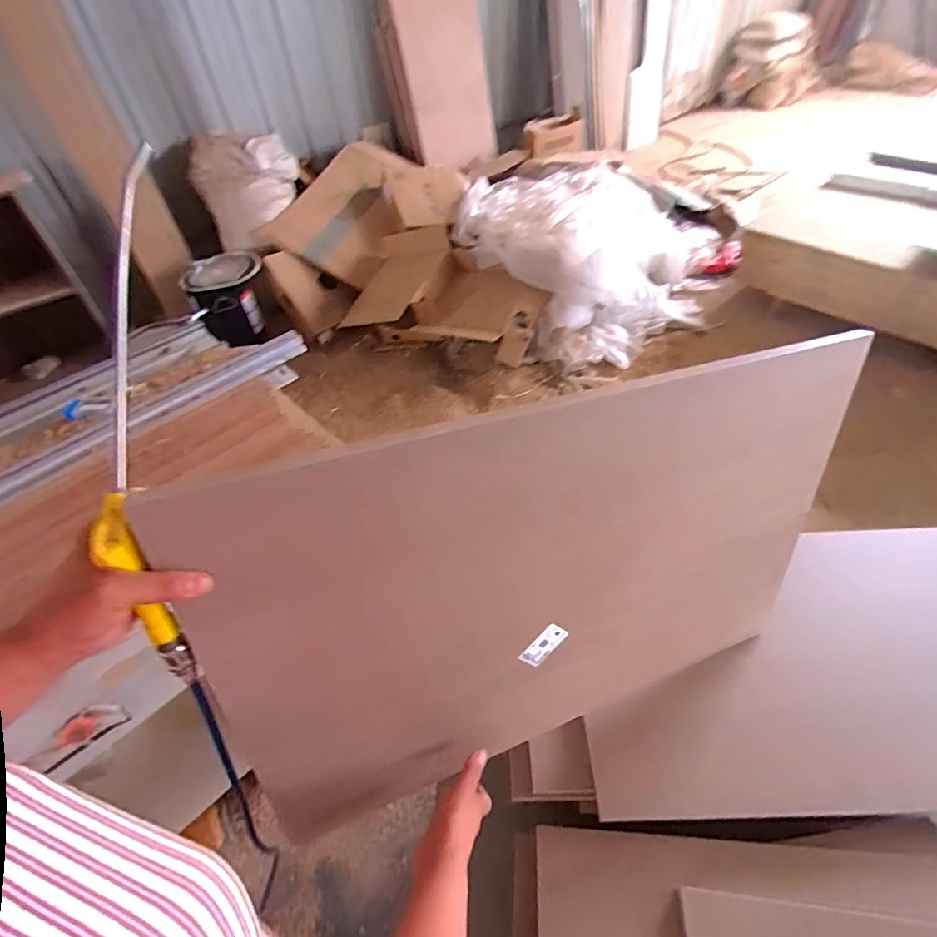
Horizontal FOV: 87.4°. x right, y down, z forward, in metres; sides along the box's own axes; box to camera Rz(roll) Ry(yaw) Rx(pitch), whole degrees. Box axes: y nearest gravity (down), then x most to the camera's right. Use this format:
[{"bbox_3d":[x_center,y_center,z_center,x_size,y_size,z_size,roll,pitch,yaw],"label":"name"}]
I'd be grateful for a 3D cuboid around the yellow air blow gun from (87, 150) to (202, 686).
[{"bbox_3d":[-0.252,-0.015,0.381,0.042,0.421,0.082,1,6,5],"label":"yellow air blow gun"}]

